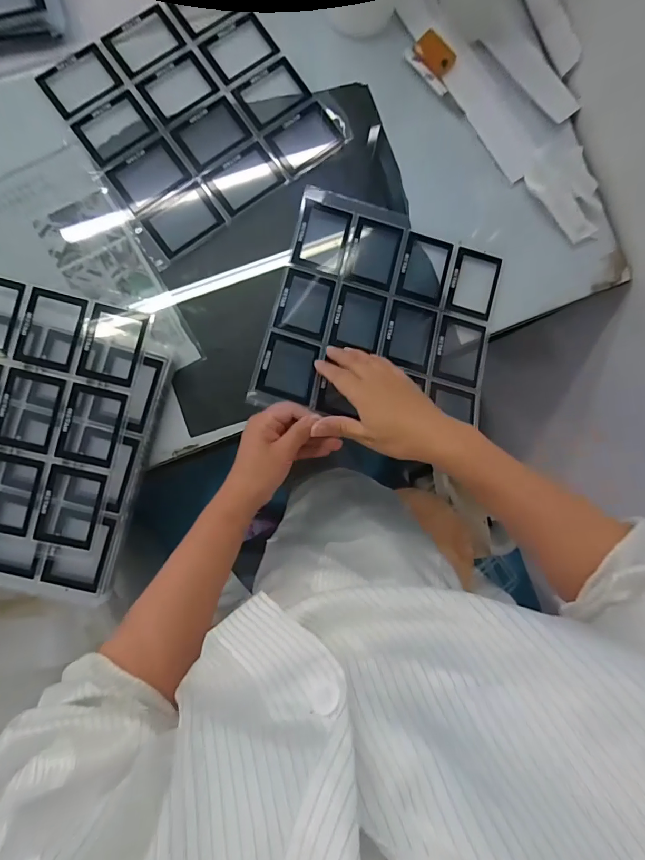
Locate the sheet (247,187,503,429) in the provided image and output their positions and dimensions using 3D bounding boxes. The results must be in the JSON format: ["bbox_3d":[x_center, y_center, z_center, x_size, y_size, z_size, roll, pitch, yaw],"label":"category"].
[{"bbox_3d":[0.080,-0.137,0.505,0.273,0.040,0.281,14,76,-10],"label":"sheet"}]

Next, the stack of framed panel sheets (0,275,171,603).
[{"bbox_3d":[-0.346,0.003,0.456,0.291,0.037,0.328,13,87,-6],"label":"stack of framed panel sheets"}]

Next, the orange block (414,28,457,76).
[{"bbox_3d":[0.148,-0.493,0.537,0.033,0.010,0.052,-40,95,12],"label":"orange block"}]

